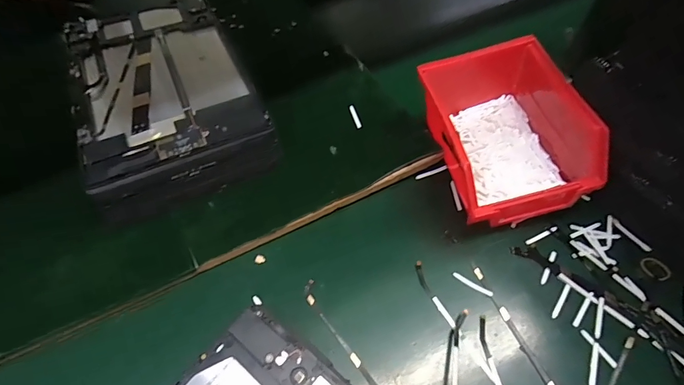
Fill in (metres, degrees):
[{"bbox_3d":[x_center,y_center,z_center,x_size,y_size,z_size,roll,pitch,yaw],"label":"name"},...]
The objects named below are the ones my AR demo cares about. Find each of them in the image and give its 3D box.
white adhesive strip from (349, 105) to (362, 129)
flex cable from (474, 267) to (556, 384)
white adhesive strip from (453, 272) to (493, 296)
[{"bbox_3d":[0.013,-0.076,0.389,0.005,0.004,0.031,-19,57,0],"label":"white adhesive strip"},{"bbox_3d":[0.126,0.102,0.279,0.015,0.004,0.107,-20,57,-8],"label":"flex cable"},{"bbox_3d":[0.101,0.071,0.299,0.032,0.004,0.005,28,60,19],"label":"white adhesive strip"}]

